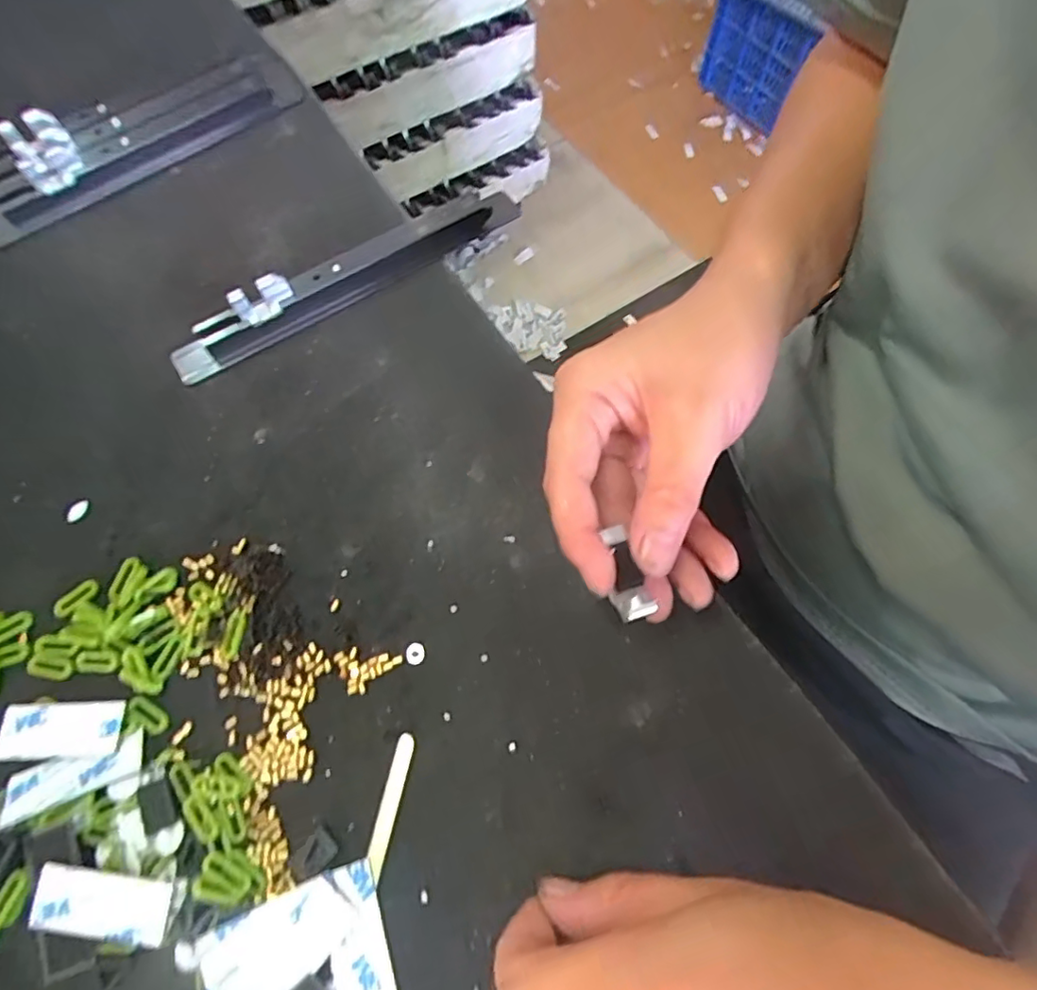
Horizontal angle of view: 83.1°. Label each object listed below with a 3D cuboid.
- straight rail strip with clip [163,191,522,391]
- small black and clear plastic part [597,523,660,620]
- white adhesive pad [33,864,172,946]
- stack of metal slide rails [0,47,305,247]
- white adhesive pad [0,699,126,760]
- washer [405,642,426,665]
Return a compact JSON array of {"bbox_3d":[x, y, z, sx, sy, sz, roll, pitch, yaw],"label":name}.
[{"bbox_3d":[-0.091,-0.122,0.316,0.203,0.030,0.019,-32,70,-12],"label":"straight rail strip with clip"},{"bbox_3d":[0.043,0.031,0.236,0.013,0.009,0.038,-9,77,-3],"label":"small black and clear plastic part"},{"bbox_3d":[-0.153,0.150,0.214,0.050,0.004,0.021,7,76,3],"label":"white adhesive pad"},{"bbox_3d":[-0.237,-0.226,0.363,0.209,0.034,0.053,-36,71,-13],"label":"stack of metal slide rails"},{"bbox_3d":[-0.187,0.095,0.239,0.049,0.004,0.021,-4,67,-1],"label":"white adhesive pad"},{"bbox_3d":[-0.044,0.068,0.251,0.008,0.004,0.009,-19,68,-7],"label":"washer"}]

